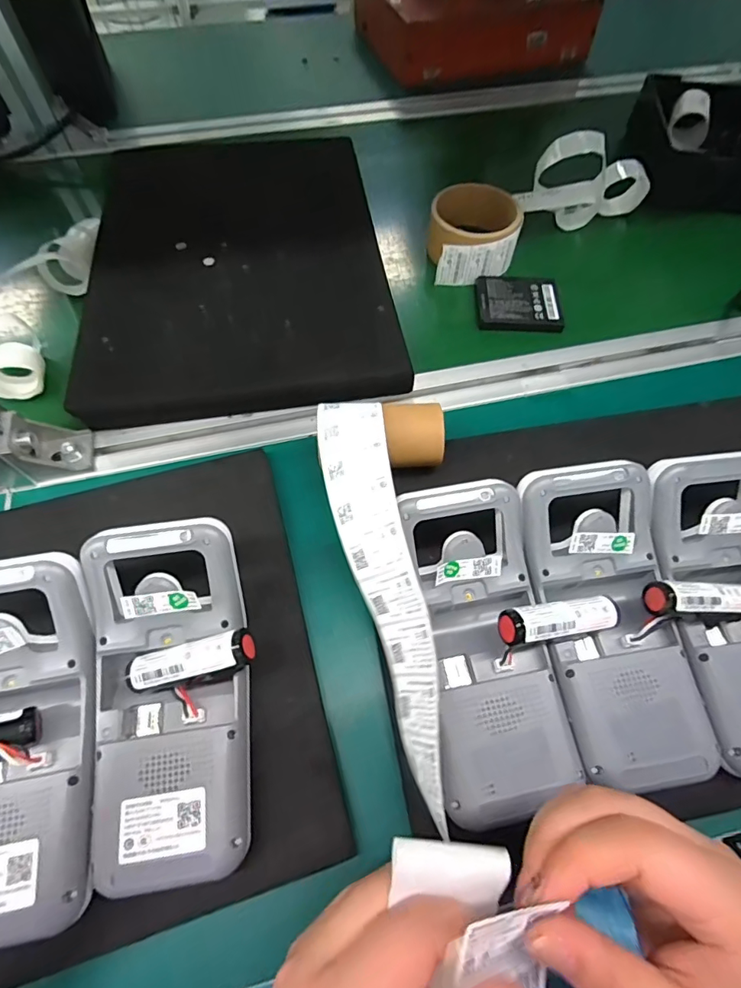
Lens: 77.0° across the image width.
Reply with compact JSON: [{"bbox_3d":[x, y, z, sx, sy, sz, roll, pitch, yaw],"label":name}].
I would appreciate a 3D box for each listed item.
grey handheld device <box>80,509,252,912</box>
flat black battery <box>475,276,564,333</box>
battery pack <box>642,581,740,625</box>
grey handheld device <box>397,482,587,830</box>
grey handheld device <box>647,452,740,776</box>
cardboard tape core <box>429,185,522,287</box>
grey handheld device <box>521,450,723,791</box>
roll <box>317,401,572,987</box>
[{"bbox_3d":[-0.102,0.100,0.242,0.078,0.031,0.167,-6,77,-4],"label":"grey handheld device"},{"bbox_3d":[0.134,-0.177,0.428,0.073,0.013,0.067,2,62,1],"label":"flat black battery"},{"bbox_3d":[0.181,0.062,0.256,0.063,0.021,0.020,7,57,-13],"label":"battery pack"},{"bbox_3d":[0.062,0.078,0.254,0.070,0.029,0.164,-6,77,-4],"label":"grey handheld device"},{"bbox_3d":[0.210,0.061,0.263,0.076,0.027,0.167,-8,78,-5],"label":"grey handheld device"},{"bbox_3d":[0.098,-0.246,0.443,0.083,0.043,0.089,7,62,3],"label":"cardboard tape core"},{"bbox_3d":[0.134,0.067,0.261,0.075,0.030,0.166,-8,77,-6],"label":"grey handheld device"},{"bbox_3d":[0.010,0.061,0.237,0.042,0.072,0.267,-11,58,-7],"label":"roll"}]

